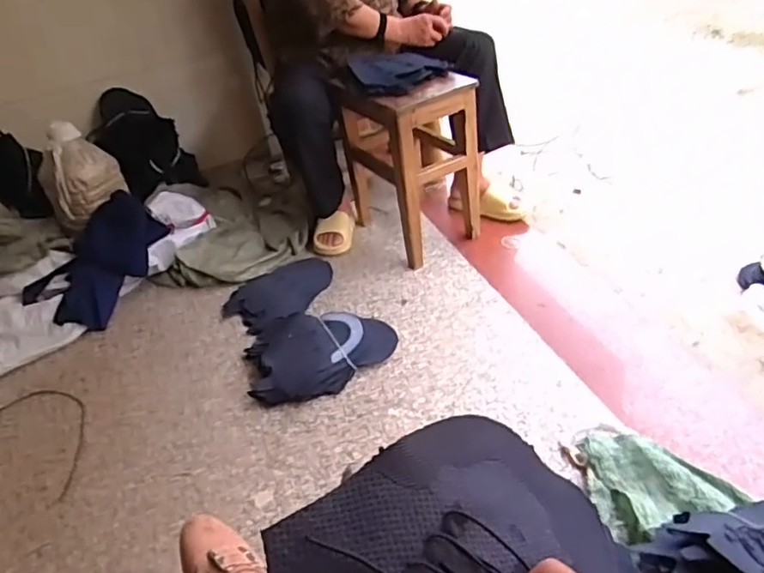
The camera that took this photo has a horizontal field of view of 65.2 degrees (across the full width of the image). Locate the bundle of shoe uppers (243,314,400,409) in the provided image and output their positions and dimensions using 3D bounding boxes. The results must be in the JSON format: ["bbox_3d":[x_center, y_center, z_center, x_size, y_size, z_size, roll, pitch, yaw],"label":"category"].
[{"bbox_3d":[-0.129,0.127,1.263,0.315,0.077,0.228,-15,37,-6],"label":"bundle of shoe uppers"}]

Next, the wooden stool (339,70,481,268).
[{"bbox_3d":[0.072,-0.312,1.534,0.236,0.421,0.308,-28,40,-22],"label":"wooden stool"}]

